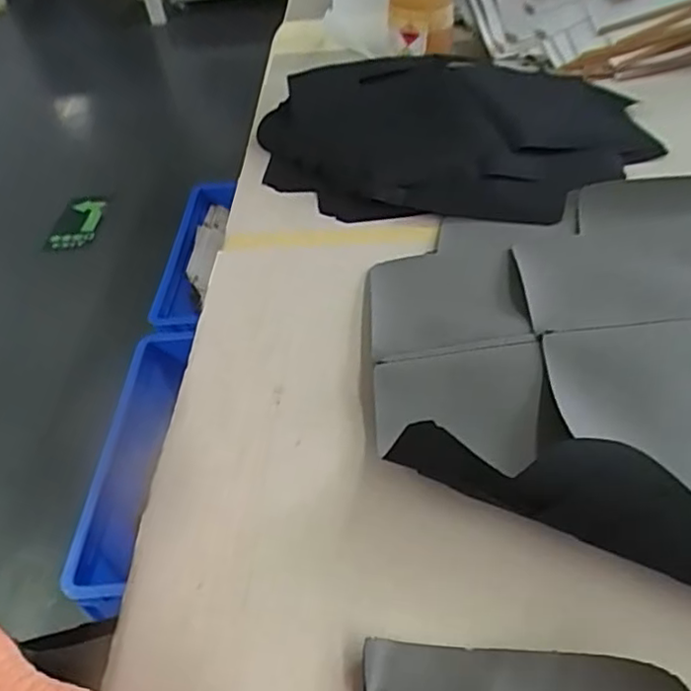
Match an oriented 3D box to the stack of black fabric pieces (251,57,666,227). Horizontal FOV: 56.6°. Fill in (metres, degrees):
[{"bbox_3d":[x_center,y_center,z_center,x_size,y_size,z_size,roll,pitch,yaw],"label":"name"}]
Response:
[{"bbox_3d":[0.088,-0.179,0.529,0.317,0.042,0.231,-4,43,2],"label":"stack of black fabric pieces"}]

